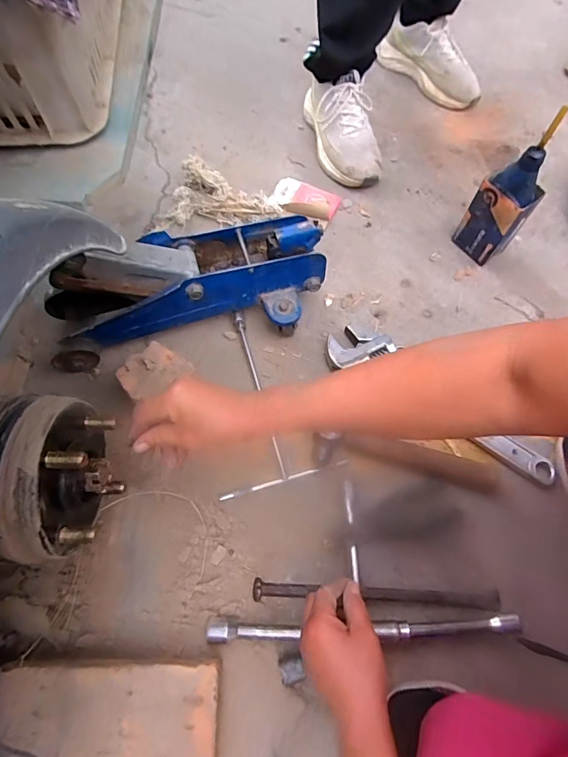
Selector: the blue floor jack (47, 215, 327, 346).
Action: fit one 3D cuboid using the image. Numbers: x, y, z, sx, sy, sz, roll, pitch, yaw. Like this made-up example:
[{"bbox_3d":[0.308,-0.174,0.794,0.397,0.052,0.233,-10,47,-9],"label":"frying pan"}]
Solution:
[{"bbox_3d":[-0.136,-0.123,0.606,0.391,0.144,0.148,-14,67,-8],"label":"blue floor jack"}]

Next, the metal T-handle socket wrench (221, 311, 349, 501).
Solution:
[{"bbox_3d":[-0.037,0.019,0.614,0.171,0.017,0.270,-15,66,-7],"label":"metal T-handle socket wrench"}]

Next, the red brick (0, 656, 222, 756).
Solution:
[{"bbox_3d":[-0.185,0.358,0.435,0.233,0.050,0.116,2,68,-2],"label":"red brick"}]

